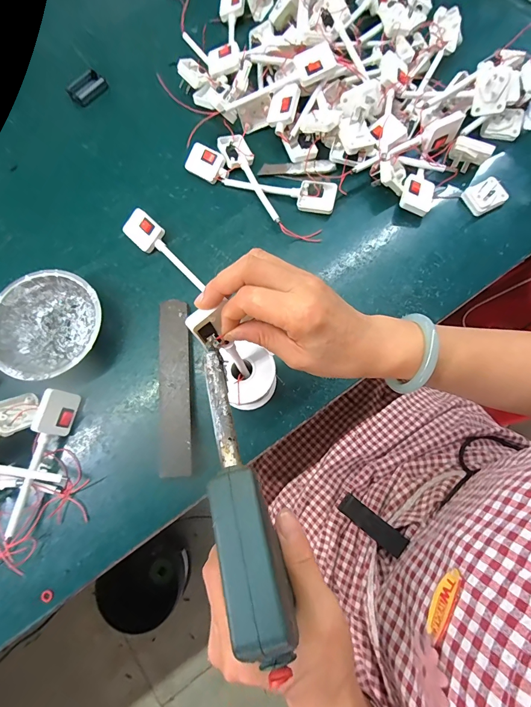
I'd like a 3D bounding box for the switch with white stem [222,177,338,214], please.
[{"bbox_3d":[0.018,-0.221,0.459,0.152,0.017,0.038,14,77,5],"label":"switch with white stem"}]

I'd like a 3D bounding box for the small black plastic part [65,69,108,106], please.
[{"bbox_3d":[-0.266,-0.397,0.514,0.032,0.014,0.054,39,80,10],"label":"small black plastic part"}]

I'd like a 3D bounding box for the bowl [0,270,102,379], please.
[{"bbox_3d":[-0.251,-0.031,0.407,0.120,0.040,0.124,0,76,1],"label":"bowl"}]

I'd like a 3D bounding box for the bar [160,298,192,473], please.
[{"bbox_3d":[-0.104,0.034,0.392,0.036,0.008,0.198,-6,74,2],"label":"bar"}]

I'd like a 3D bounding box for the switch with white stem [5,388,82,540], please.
[{"bbox_3d":[-0.245,0.114,0.370,0.029,0.037,0.150,17,77,6],"label":"switch with white stem"}]

